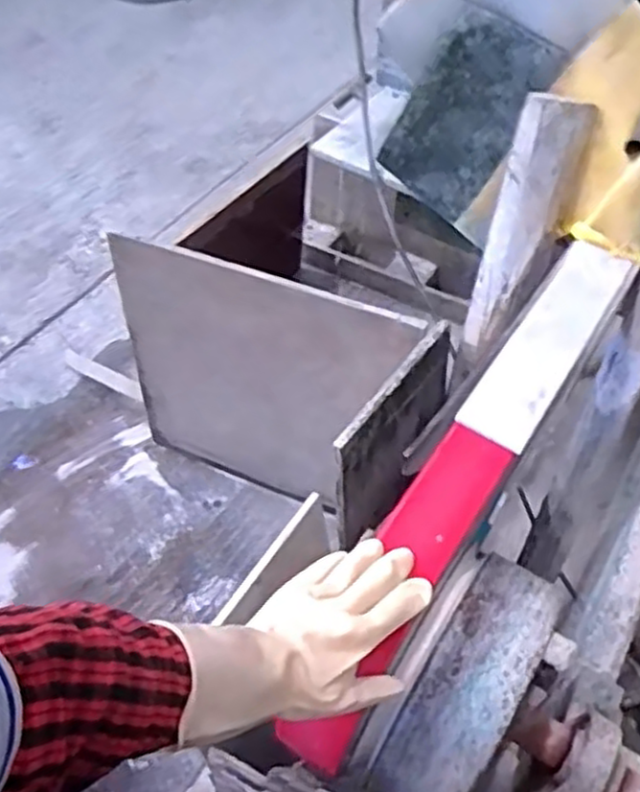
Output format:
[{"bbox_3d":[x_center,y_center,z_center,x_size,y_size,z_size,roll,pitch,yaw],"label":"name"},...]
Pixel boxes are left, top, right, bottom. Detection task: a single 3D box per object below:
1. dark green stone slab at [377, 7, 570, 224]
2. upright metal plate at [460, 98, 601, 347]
[{"bbox_3d":[0.196,-0.378,1.001,0.152,0.247,0.034,24,30,-18],"label":"dark green stone slab"},{"bbox_3d":[0.273,-0.225,1.012,0.093,0.348,0.056,28,33,19],"label":"upright metal plate"}]

